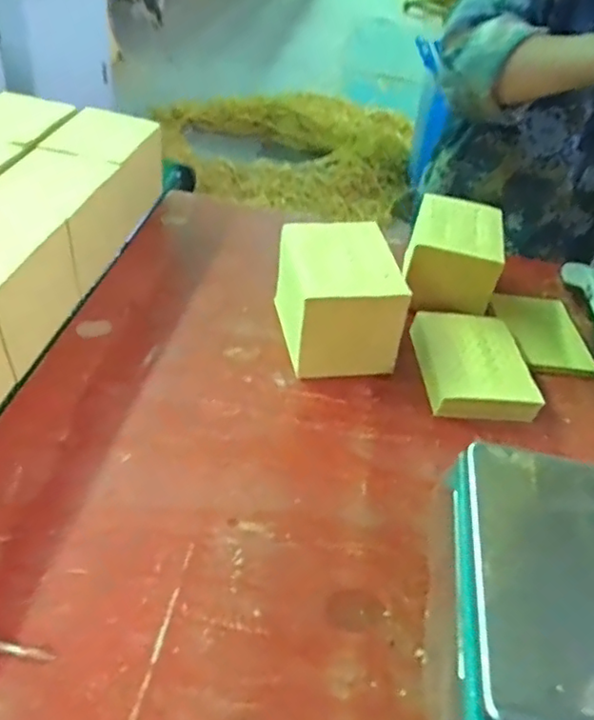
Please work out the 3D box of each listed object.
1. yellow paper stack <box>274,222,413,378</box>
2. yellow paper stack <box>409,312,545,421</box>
[{"bbox_3d":[0.046,-0.077,0.753,0.120,0.127,0.157,-3,42,-13],"label":"yellow paper stack"},{"bbox_3d":[0.213,0.004,0.751,0.120,0.039,0.151,3,41,-7],"label":"yellow paper stack"}]

